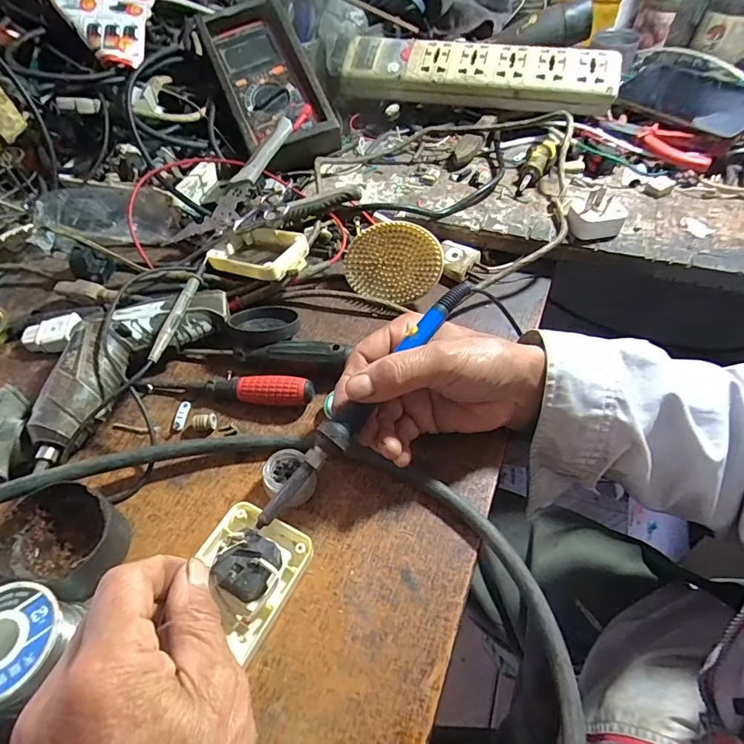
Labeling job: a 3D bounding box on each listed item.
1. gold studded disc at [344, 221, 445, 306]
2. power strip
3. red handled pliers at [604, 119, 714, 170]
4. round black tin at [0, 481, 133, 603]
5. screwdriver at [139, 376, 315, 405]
[{"bbox_3d":[0.021,-0.105,0.423,0.091,0.009,0.073,17,99,13],"label":"gold studded disc"},{"bbox_3d":[0.137,-0.399,0.594,0.352,0.054,0.092,7,53,8],"label":"power strip"},{"bbox_3d":[0.342,-0.278,0.533,0.134,0.019,0.041,38,63,27],"label":"red handled pliers"},{"bbox_3d":[-0.184,0.100,0.270,0.064,0.041,0.056,15,55,14],"label":"round black tin"},{"bbox_3d":[-0.116,0.013,0.351,0.142,0.019,0.021,4,53,5],"label":"screwdriver"}]

